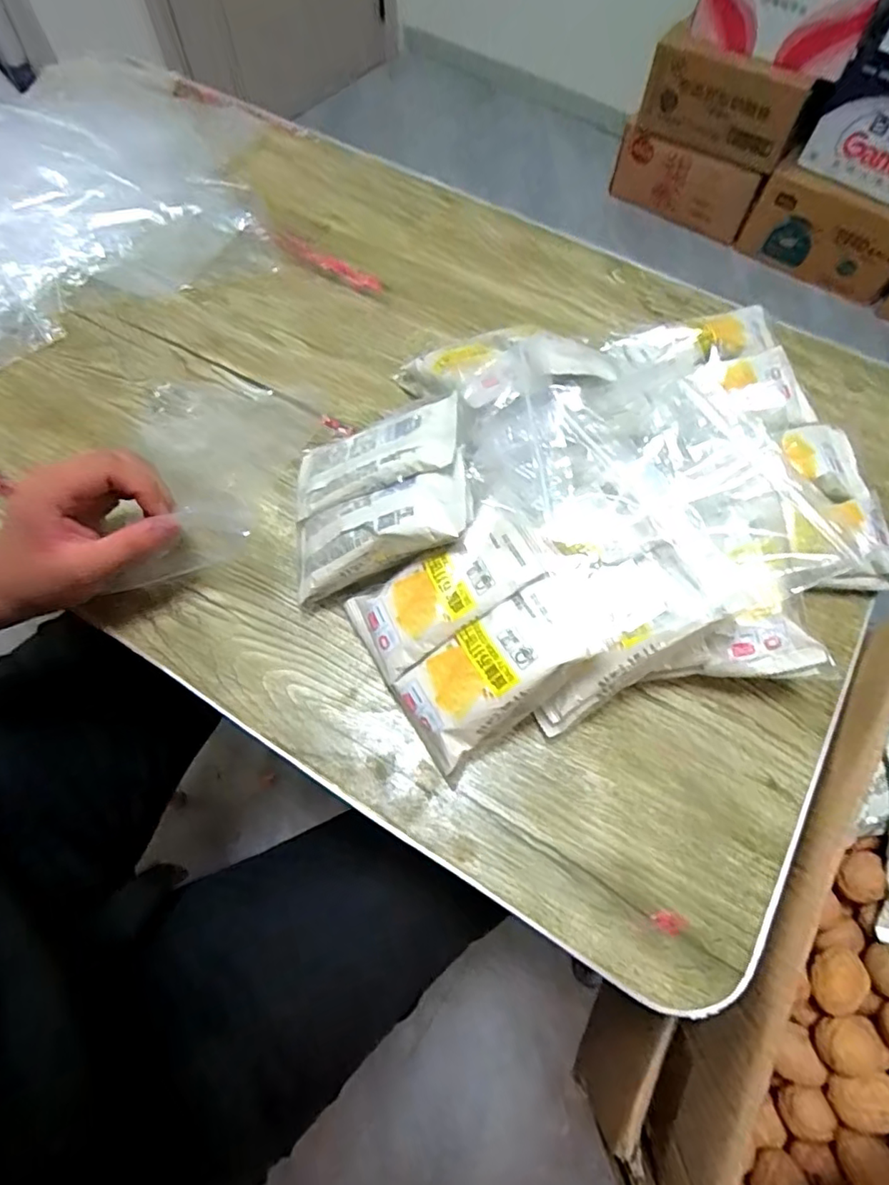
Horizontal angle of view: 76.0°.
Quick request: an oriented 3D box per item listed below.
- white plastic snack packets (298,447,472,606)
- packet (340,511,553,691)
[{"bbox_3d":[-0.040,-0.040,0.369,0.126,0.033,0.057,-22,64,21],"label":"white plastic snack packets"},{"bbox_3d":[-0.004,0.002,0.352,0.129,0.019,0.059,-33,67,16],"label":"packet"}]

